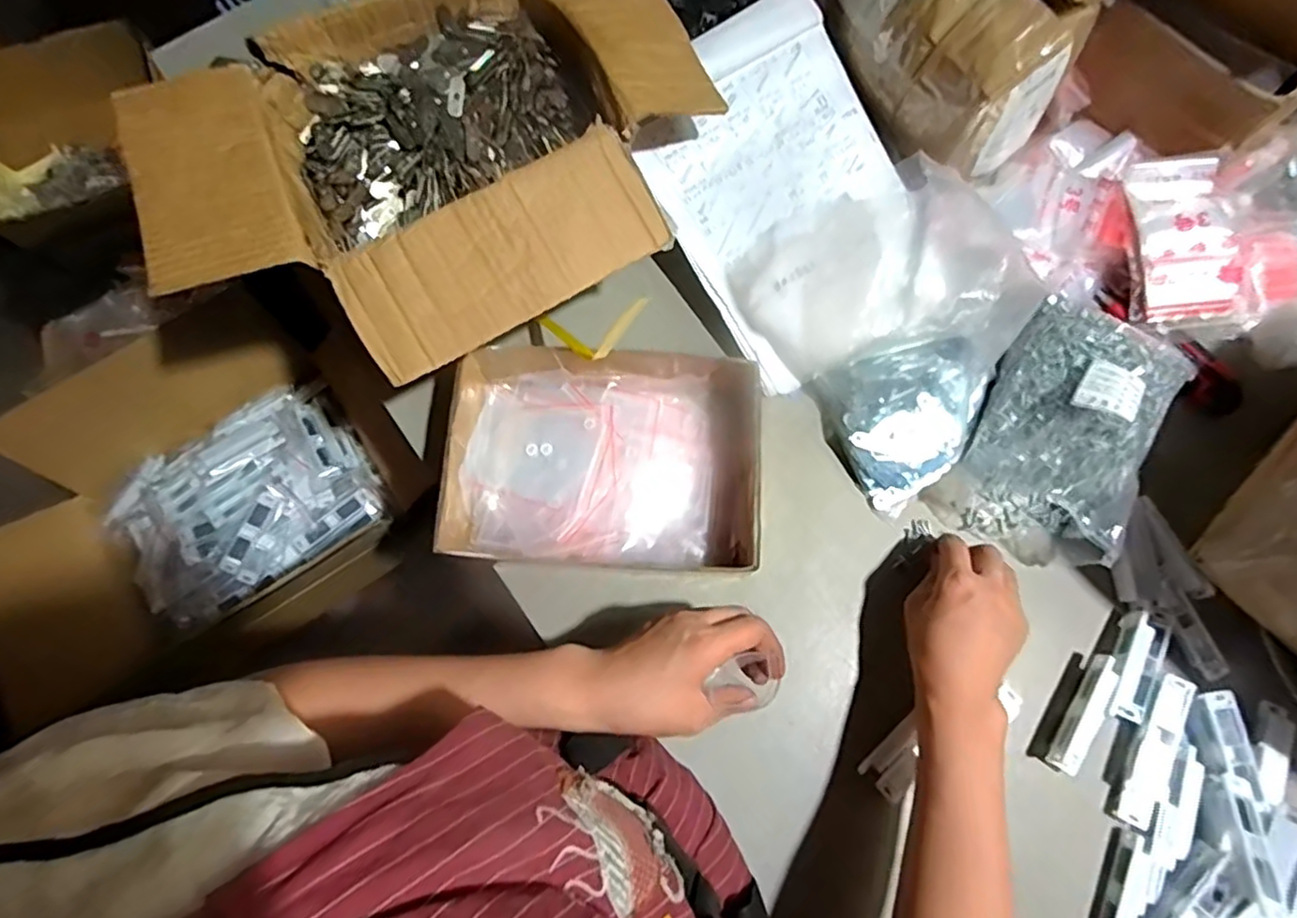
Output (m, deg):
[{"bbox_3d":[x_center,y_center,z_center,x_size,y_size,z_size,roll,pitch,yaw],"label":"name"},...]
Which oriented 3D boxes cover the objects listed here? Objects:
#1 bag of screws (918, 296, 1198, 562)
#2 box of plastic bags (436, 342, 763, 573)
[{"bbox_3d":[0.361,-0.027,0.550,0.141,0.080,0.220,31,78,8],"label":"bag of screws"},{"bbox_3d":[-0.037,0.002,0.554,0.254,0.076,0.183,3,75,1],"label":"box of plastic bags"}]

